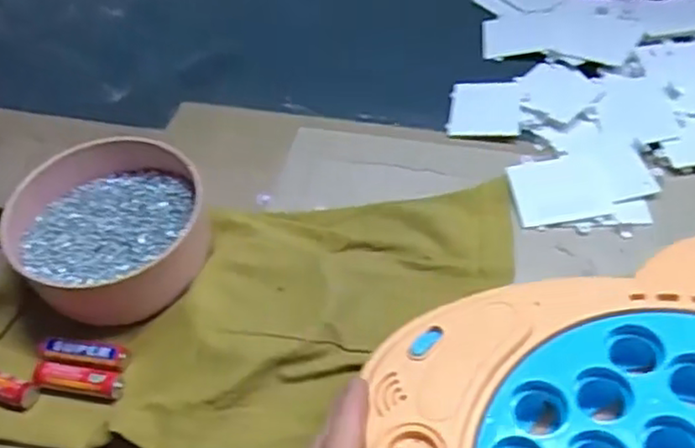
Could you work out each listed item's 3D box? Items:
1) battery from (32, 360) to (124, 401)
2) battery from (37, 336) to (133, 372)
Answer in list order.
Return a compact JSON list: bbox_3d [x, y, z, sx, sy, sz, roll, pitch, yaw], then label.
[{"bbox_3d":[-0.147,0.084,0.364,0.050,0.015,0.015,6,51,9],"label":"battery"},{"bbox_3d":[-0.146,0.074,0.377,0.047,0.015,0.018,7,51,9],"label":"battery"}]

